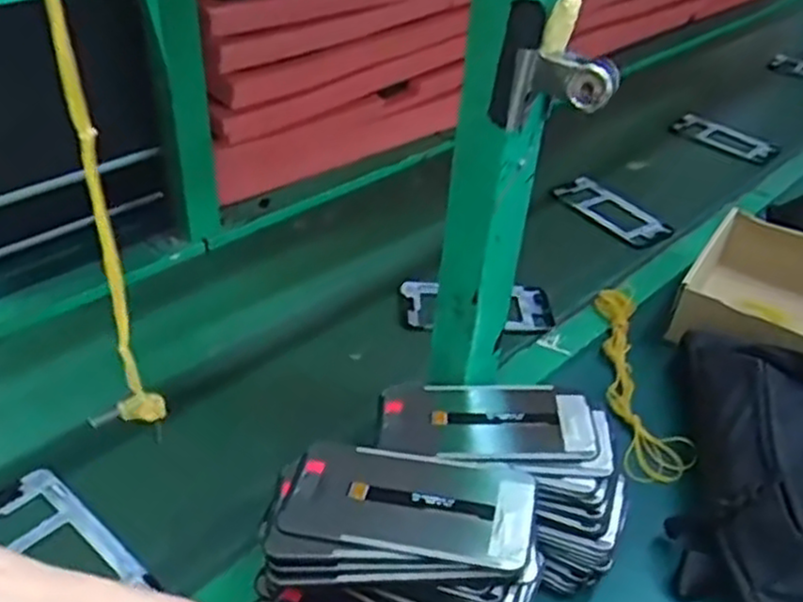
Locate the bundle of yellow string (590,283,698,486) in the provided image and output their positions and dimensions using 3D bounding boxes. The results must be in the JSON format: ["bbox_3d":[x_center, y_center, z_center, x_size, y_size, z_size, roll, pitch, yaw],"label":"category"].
[{"bbox_3d":[0.220,0.068,0.709,0.052,0.025,0.233,6,38,-1],"label":"bundle of yellow string"}]

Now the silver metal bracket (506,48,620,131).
[{"bbox_3d":[0.091,-0.116,0.430,0.057,0.052,0.020,28,43,25],"label":"silver metal bracket"}]

